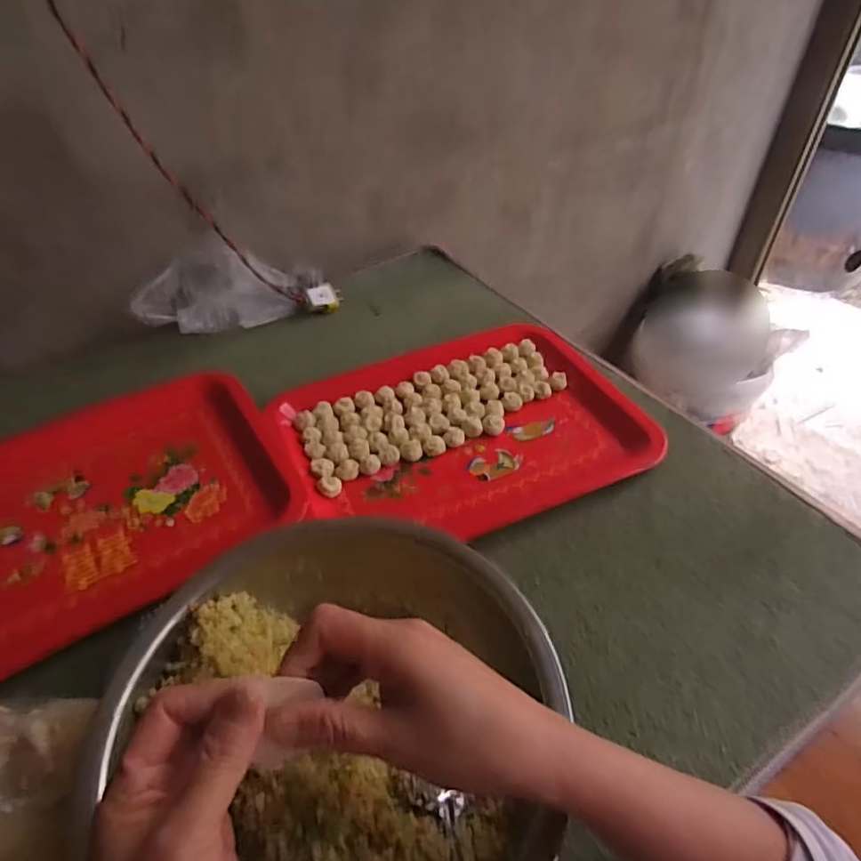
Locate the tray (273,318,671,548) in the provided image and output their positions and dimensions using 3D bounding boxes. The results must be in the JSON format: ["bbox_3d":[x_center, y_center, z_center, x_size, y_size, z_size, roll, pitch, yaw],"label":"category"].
[{"bbox_3d":[0.030,-0.007,0.605,0.352,0.028,0.258,-16,45,-16],"label":"tray"}]

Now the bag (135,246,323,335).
[{"bbox_3d":[-0.256,-0.188,0.735,0.243,0.088,0.080,-27,49,-26],"label":"bag"}]

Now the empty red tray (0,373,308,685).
[{"bbox_3d":[-0.332,0.072,0.537,0.368,0.031,0.286,-27,49,-26],"label":"empty red tray"}]

